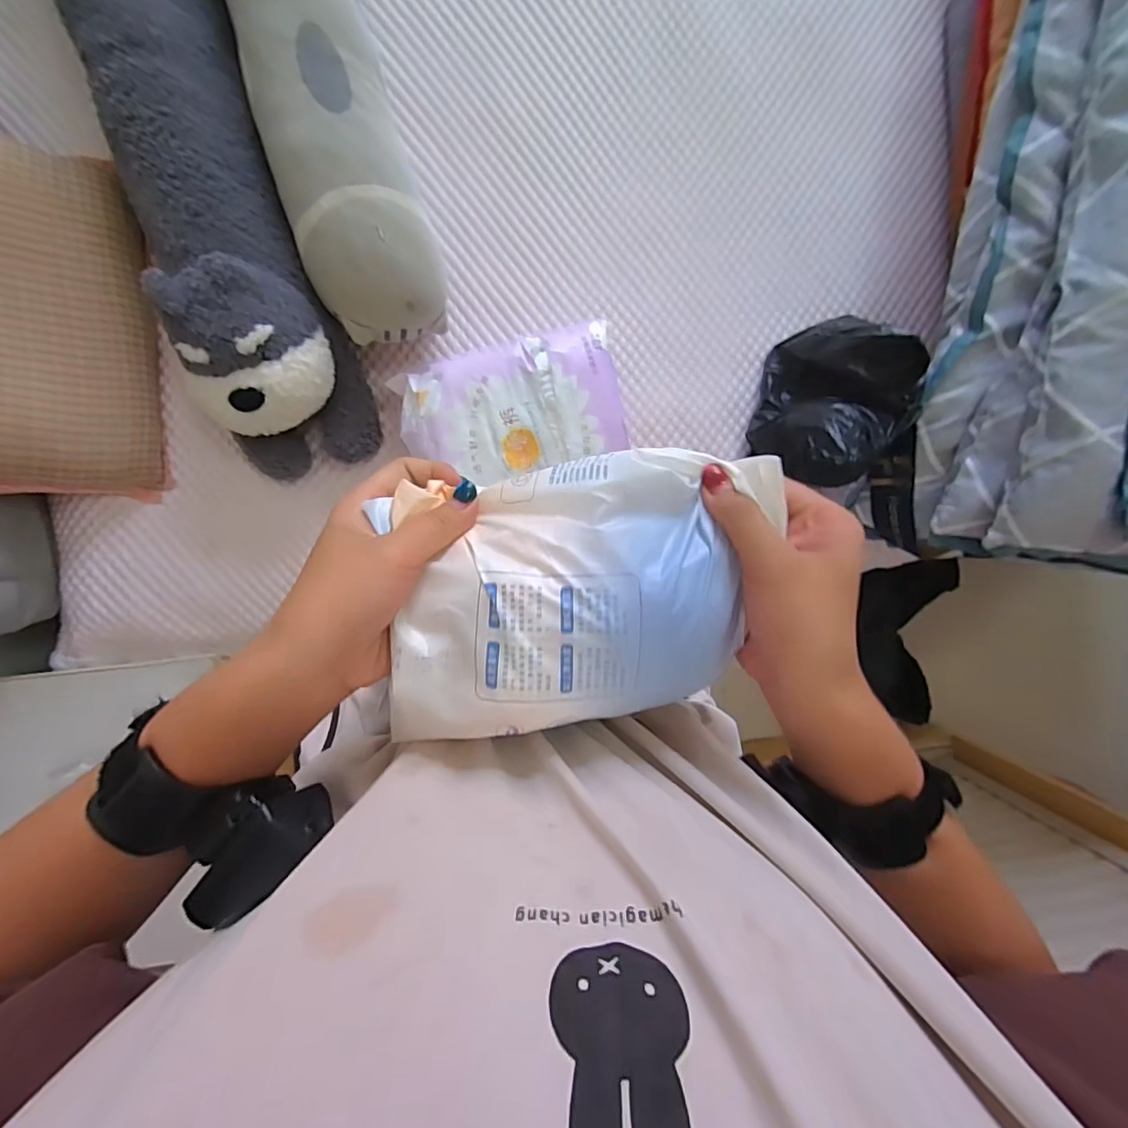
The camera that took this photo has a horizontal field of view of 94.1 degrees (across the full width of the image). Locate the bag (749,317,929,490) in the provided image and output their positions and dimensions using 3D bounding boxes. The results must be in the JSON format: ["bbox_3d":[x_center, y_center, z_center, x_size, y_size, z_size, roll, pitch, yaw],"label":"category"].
[{"bbox_3d":[0.387,-0.242,0.800,0.188,0.209,0.228,-30,96,-3],"label":"bag"}]

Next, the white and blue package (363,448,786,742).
[{"bbox_3d":[0.009,0.014,0.253,0.186,0.041,0.123,-9,95,-5],"label":"white and blue package"}]

